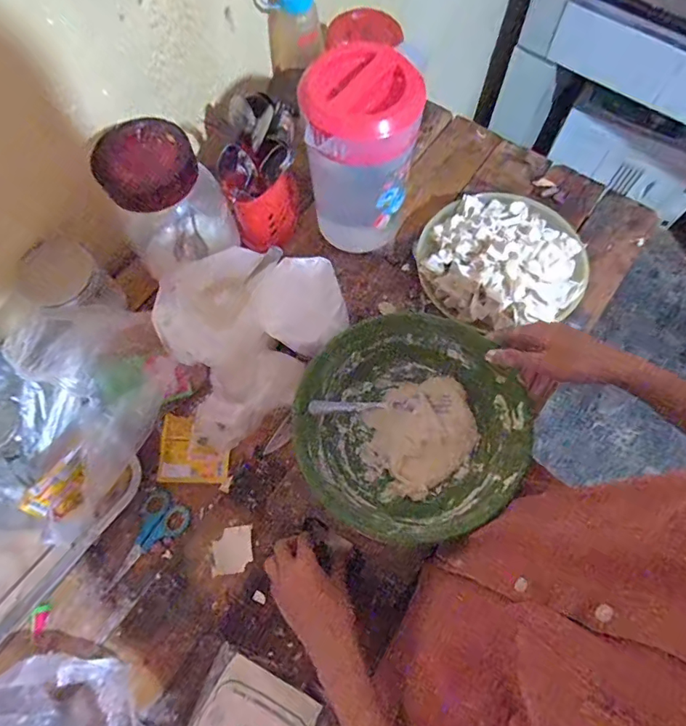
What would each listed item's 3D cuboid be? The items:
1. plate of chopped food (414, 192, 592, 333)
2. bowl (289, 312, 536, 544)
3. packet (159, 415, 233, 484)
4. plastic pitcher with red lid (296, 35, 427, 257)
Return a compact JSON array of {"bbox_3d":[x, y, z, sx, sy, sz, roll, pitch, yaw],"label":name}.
[{"bbox_3d":[0.206,-0.138,0.625,0.207,0.083,0.195,0,69,1],"label":"plate of chopped food"},{"bbox_3d":[0.068,0.070,0.534,0.237,0.080,0.239,0,69,1],"label":"bowl"},{"bbox_3d":[-0.181,0.106,0.585,0.083,0.007,0.079,2,69,2],"label":"packet"},{"bbox_3d":[0.021,-0.240,0.576,0.120,0.218,0.104,14,70,7],"label":"plastic pitcher with red lid"}]

